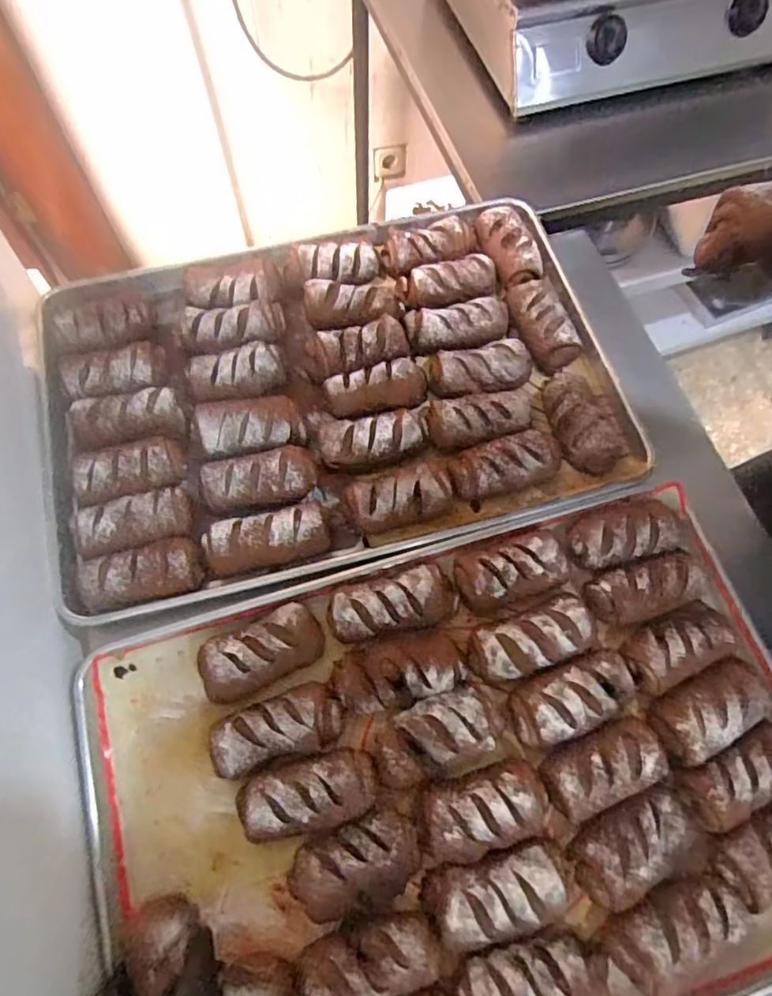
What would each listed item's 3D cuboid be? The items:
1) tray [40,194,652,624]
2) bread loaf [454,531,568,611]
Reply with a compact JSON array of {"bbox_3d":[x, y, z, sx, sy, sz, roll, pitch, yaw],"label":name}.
[{"bbox_3d":[-0.058,-0.122,0.634,0.589,0.045,0.383,-14,68,-7],"label":"tray"},{"bbox_3d":[0.123,0.067,0.566,0.108,0.042,0.058,-16,69,-8],"label":"bread loaf"}]

